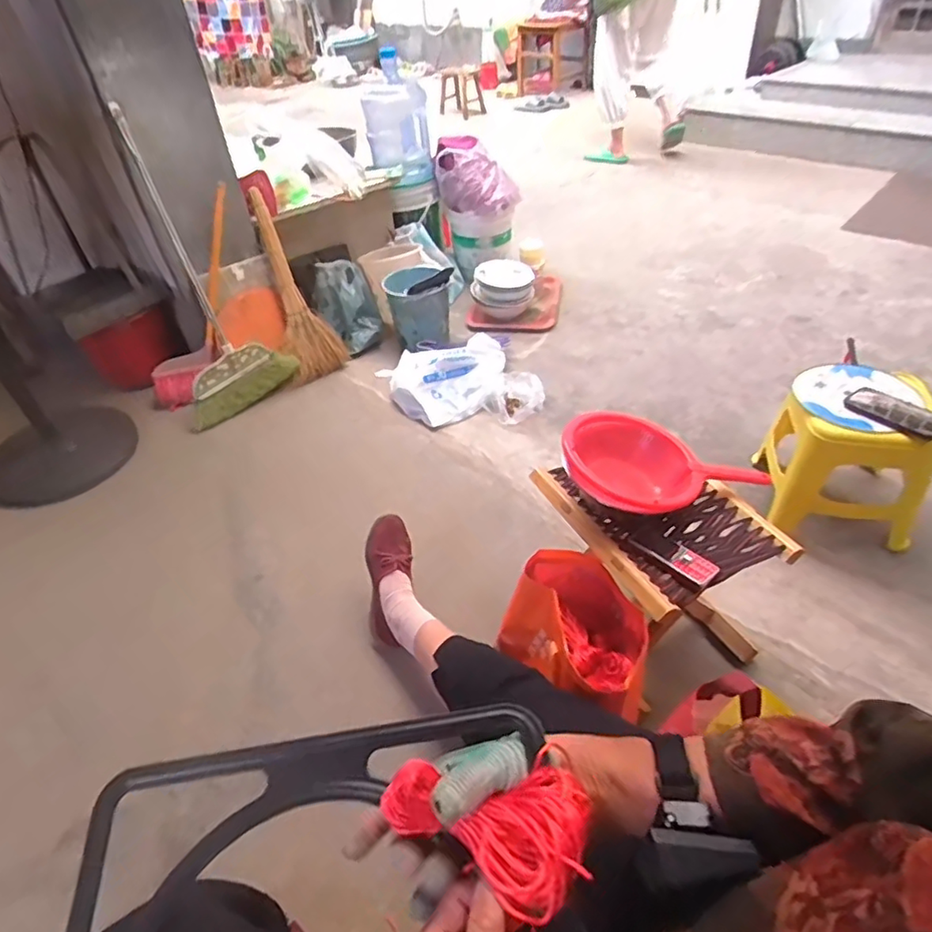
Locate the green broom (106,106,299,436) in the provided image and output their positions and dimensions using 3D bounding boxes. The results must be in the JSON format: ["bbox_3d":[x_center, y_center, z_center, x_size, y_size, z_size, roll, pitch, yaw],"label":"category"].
[{"bbox_3d":[-0.768,-0.531,1.629,0.348,0.803,0.127,-31,28,-25],"label":"green broom"}]

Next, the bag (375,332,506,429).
[{"bbox_3d":[-0.041,-0.290,1.786,0.391,0.089,0.350,-17,46,-13],"label":"bag"}]

